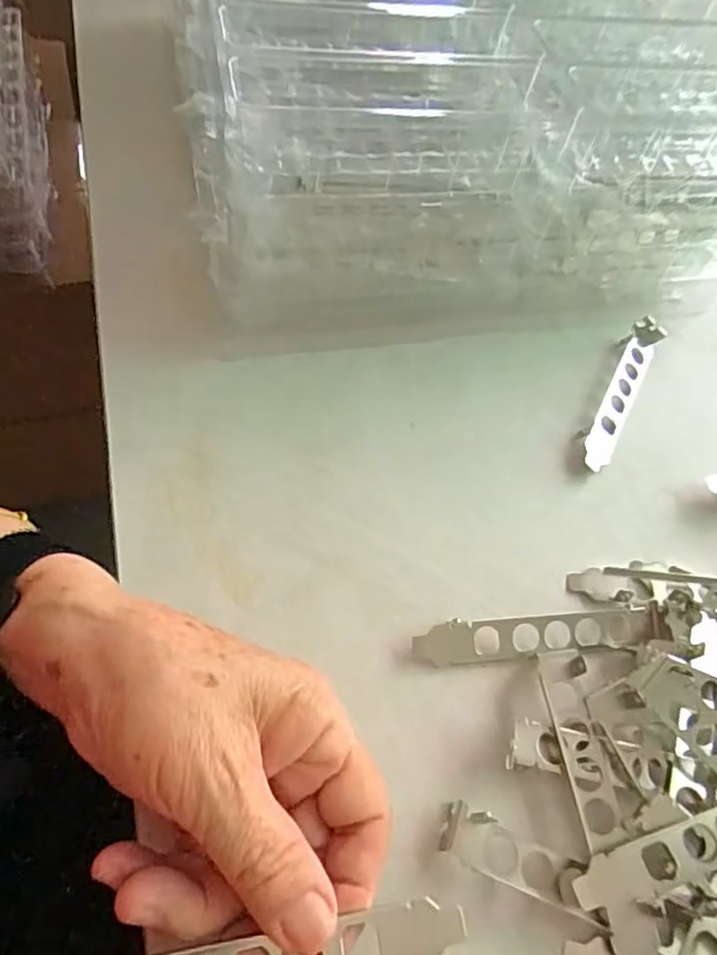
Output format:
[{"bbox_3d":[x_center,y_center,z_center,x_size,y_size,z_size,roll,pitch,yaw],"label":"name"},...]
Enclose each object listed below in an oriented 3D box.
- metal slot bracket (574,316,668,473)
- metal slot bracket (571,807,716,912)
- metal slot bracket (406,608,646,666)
[{"bbox_3d":[0.158,-0.052,0.384,0.022,0.018,0.119,27,60,13],"label":"metal slot bracket"},{"bbox_3d":[0.137,0.142,0.246,0.117,0.011,0.019,-13,59,-12],"label":"metal slot bracket"},{"bbox_3d":[0.081,0.075,0.297,0.112,0.010,0.021,-2,58,-5],"label":"metal slot bracket"}]

